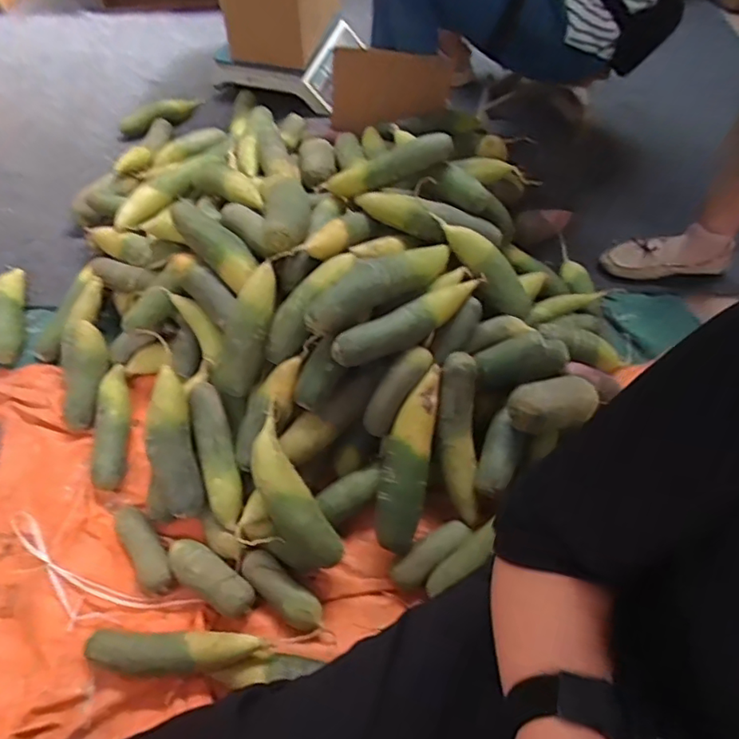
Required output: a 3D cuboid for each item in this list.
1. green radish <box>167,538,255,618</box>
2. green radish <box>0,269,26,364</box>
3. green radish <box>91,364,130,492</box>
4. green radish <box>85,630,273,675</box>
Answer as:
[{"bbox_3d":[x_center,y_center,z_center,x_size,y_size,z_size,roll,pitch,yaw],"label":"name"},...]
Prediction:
[{"bbox_3d":[-0.221,0.289,0.766,0.138,0.047,0.053,27,61,17],"label":"green radish"},{"bbox_3d":[-0.687,-0.110,1.038,0.064,0.058,0.213,-17,58,-11],"label":"green radish"},{"bbox_3d":[-0.421,0.092,0.905,0.058,0.053,0.213,-11,57,-6],"label":"green radish"},{"bbox_3d":[-0.250,0.368,0.716,0.242,0.051,0.050,0,57,1],"label":"green radish"}]

